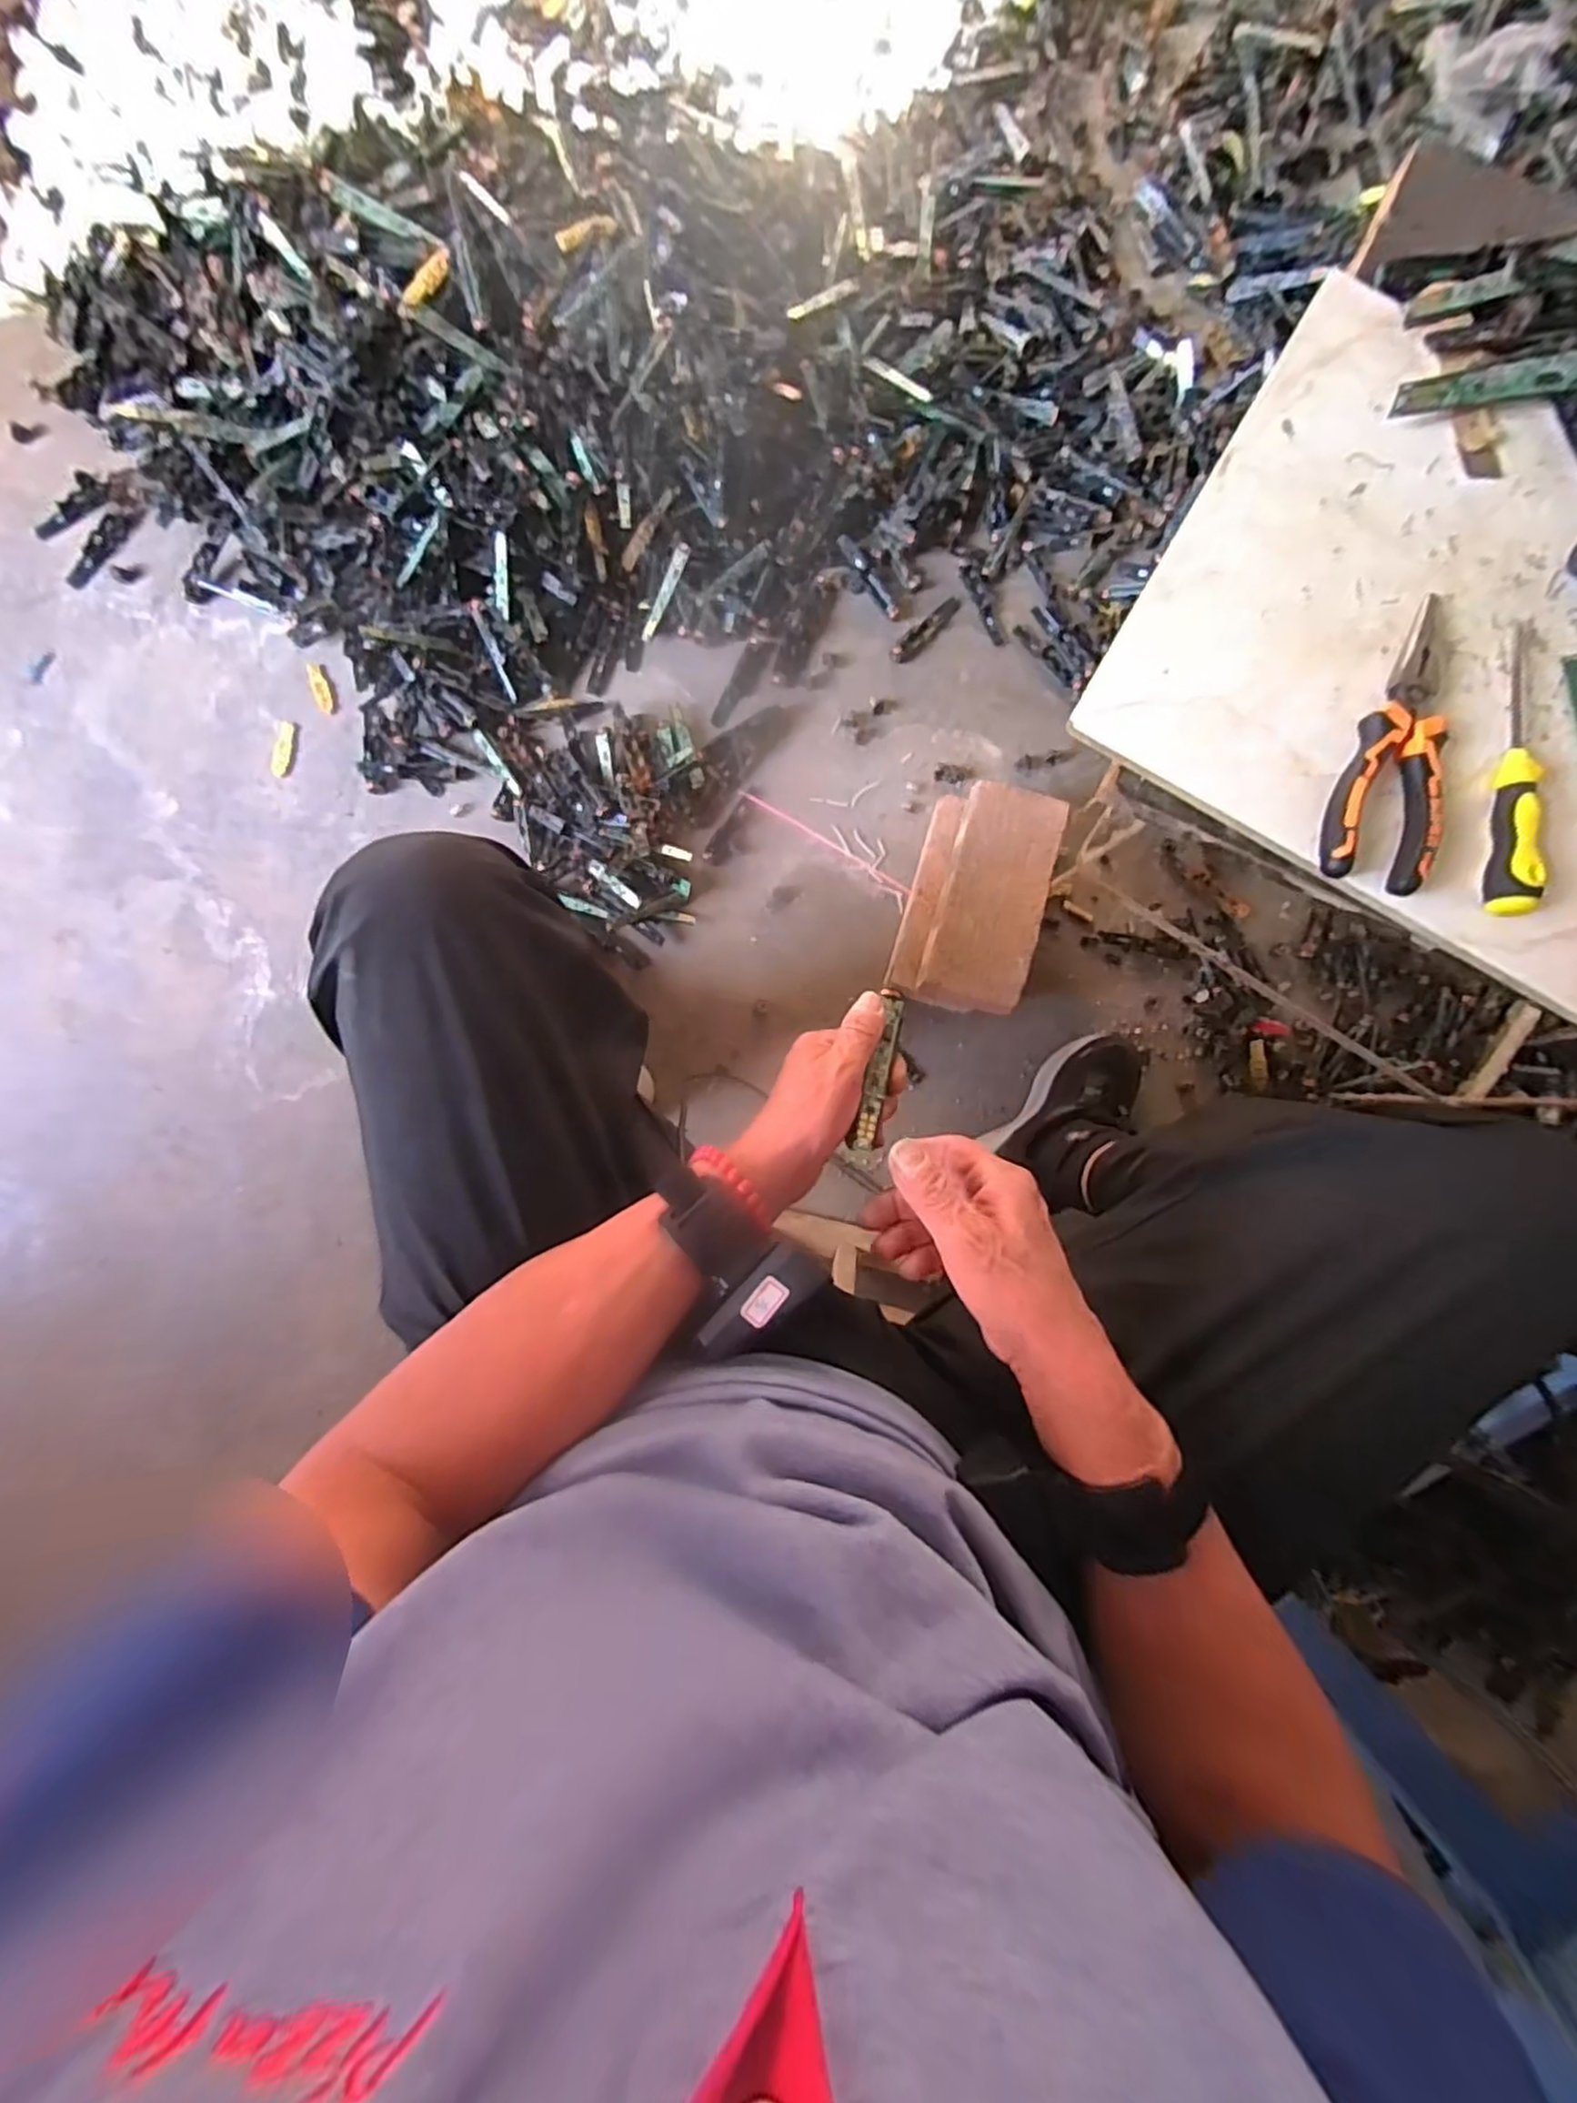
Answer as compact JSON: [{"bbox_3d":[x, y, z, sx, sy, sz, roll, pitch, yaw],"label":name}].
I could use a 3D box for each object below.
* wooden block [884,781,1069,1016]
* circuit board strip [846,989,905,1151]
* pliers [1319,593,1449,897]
[{"bbox_3d":[0.201,-0.162,0.797,0.130,0.099,0.235,16,91,-1],"label":"wooden block"},{"bbox_3d":[0.053,0.009,0.419,0.015,0.008,0.105,19,62,-2],"label":"circuit board strip"},{"bbox_3d":[0.322,-0.163,0.383,0.051,0.024,0.155,16,87,0],"label":"pliers"}]

